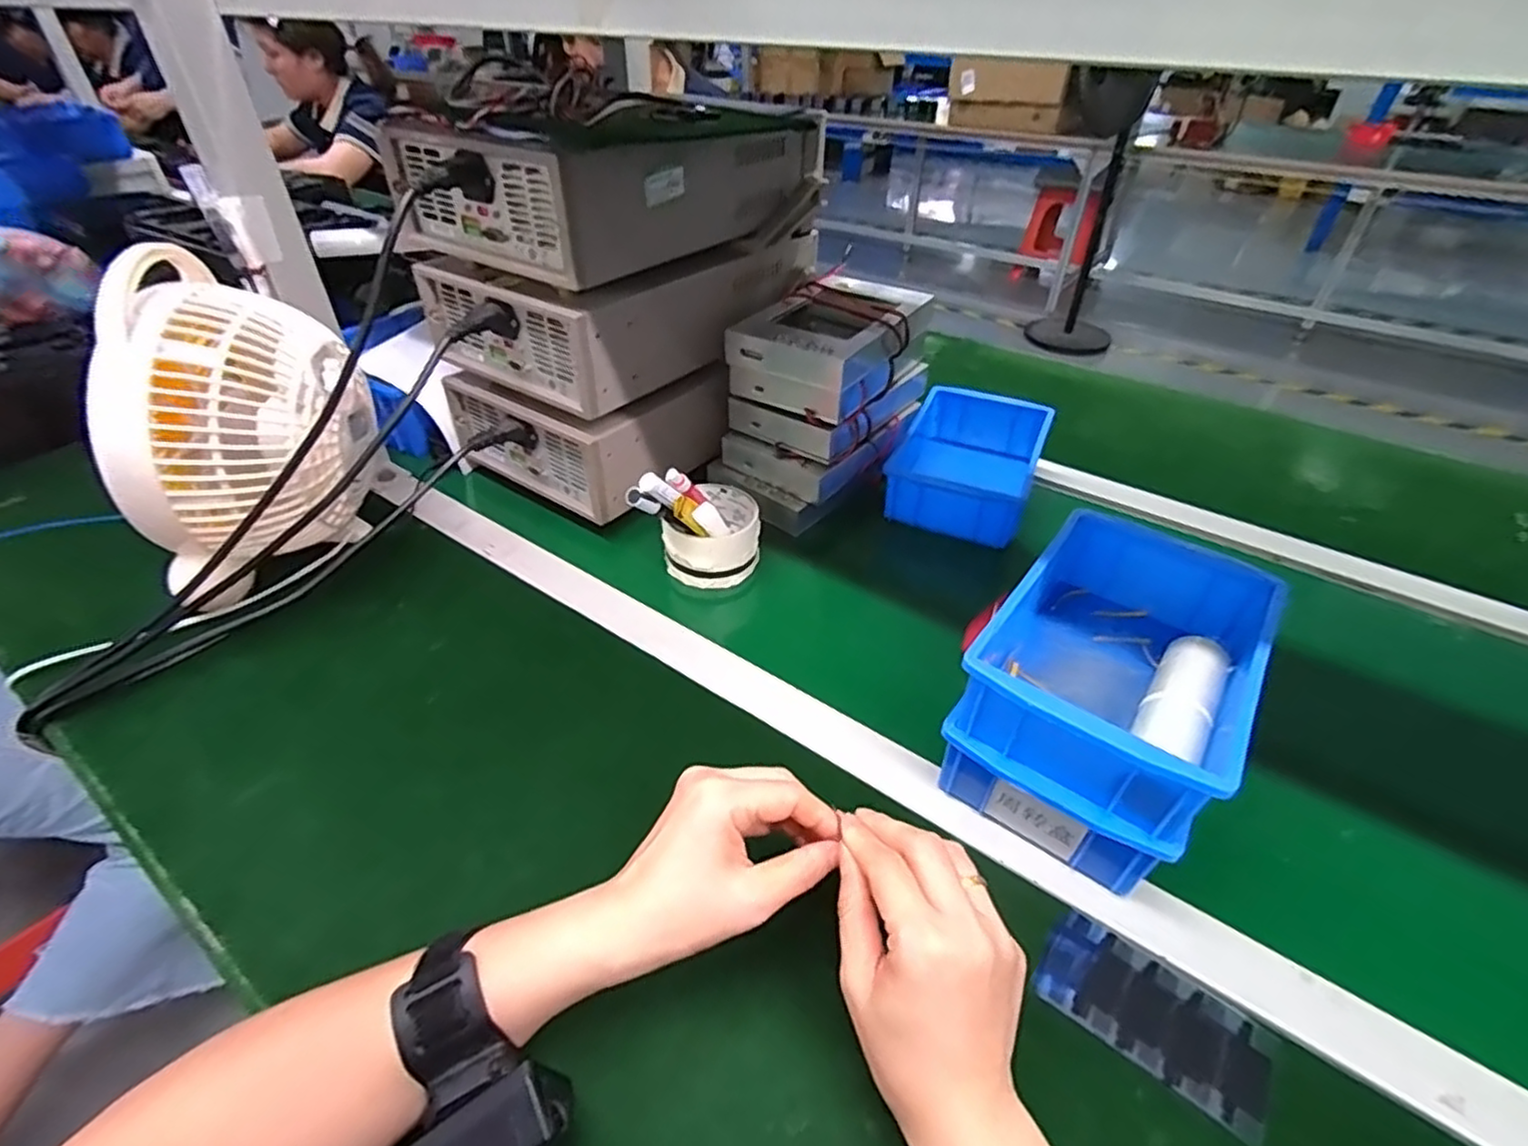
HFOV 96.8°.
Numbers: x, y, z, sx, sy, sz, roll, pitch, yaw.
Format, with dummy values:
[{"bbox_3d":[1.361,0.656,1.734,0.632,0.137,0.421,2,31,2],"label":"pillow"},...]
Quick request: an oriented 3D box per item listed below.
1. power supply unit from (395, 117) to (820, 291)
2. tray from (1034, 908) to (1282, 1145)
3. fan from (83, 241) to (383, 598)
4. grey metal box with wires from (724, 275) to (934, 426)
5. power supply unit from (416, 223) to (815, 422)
[{"bbox_3d":[-0.125,-0.359,0.613,0.224,0.089,0.335,24,46,26],"label":"power supply unit"},{"bbox_3d":[0.202,0.230,0.352,0.108,0.005,0.057,27,47,28],"label":"tray"},{"bbox_3d":[-0.401,-0.109,0.539,0.129,0.226,0.201,0,40,0],"label":"fan"},{"bbox_3d":[0.069,-0.225,0.664,0.129,0.069,0.194,23,45,25],"label":"grey metal box with wires"},{"bbox_3d":[-0.123,-0.283,0.680,0.208,0.091,0.344,29,48,30],"label":"power supply unit"}]

